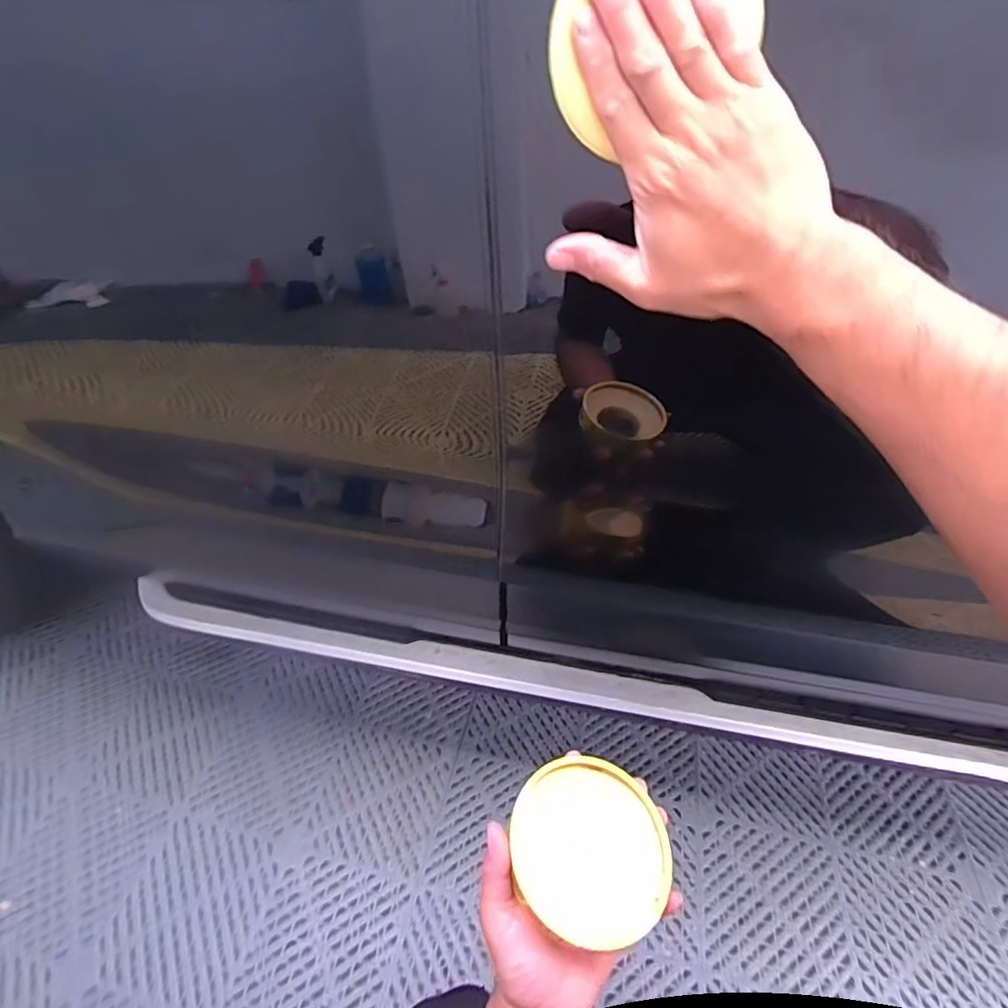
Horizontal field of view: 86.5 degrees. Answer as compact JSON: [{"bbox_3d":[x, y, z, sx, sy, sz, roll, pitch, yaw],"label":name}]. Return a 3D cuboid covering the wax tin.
[{"bbox_3d":[0.065,0.253,0.402,0.115,0.028,0.117,0,43,0],"label":"wax tin"}]

